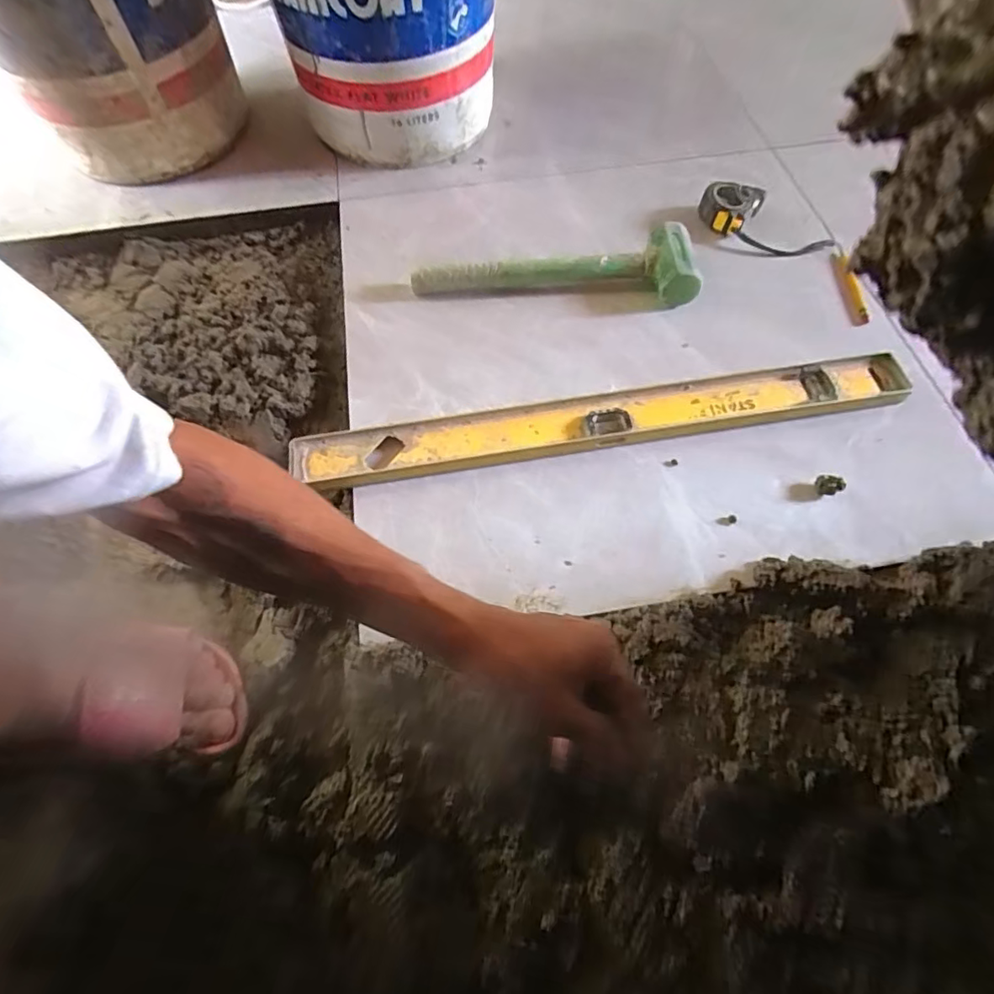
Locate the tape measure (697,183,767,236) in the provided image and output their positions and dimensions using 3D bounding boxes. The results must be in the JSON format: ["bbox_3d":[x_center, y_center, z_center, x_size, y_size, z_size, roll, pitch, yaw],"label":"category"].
[{"bbox_3d":[0.285,-0.352,0.668,0.070,0.038,0.061,18,62,12],"label":"tape measure"}]

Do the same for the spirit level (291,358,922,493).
[{"bbox_3d":[0.104,-0.075,0.535,0.591,0.020,0.056,-9,60,-3],"label":"spirit level"}]

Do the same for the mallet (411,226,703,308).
[{"bbox_3d":[0.064,-0.261,0.621,0.321,0.051,0.088,1,61,2],"label":"mallet"}]

